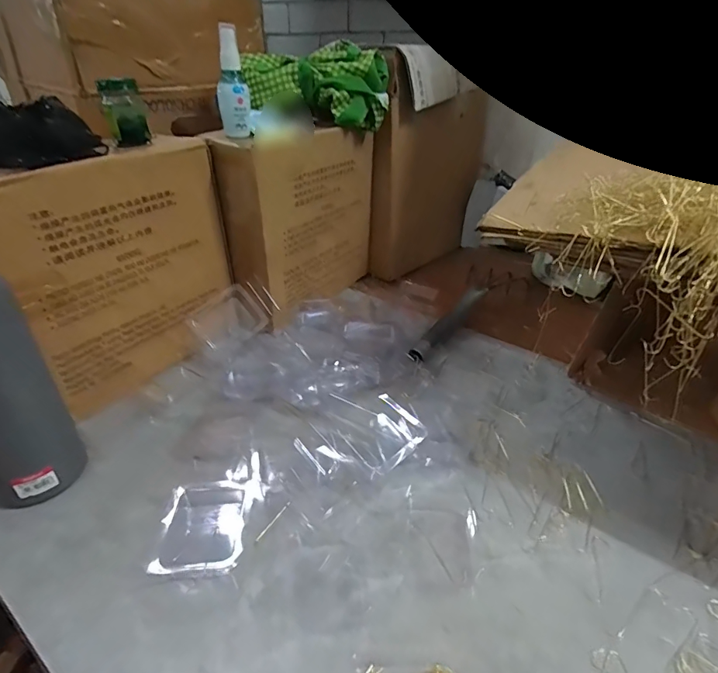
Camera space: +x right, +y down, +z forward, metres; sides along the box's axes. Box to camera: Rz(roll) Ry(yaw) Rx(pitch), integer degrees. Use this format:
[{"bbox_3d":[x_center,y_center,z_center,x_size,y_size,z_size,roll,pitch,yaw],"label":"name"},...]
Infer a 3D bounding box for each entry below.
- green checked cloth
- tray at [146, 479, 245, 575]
[{"bbox_3d":[-0.063,-0.368,0.650,0.205,0.095,0.098,-9,35,-15],"label":"green checked cloth"},{"bbox_3d":[-0.142,0.173,0.400,0.074,0.010,0.086,-1,33,-4],"label":"tray"}]

